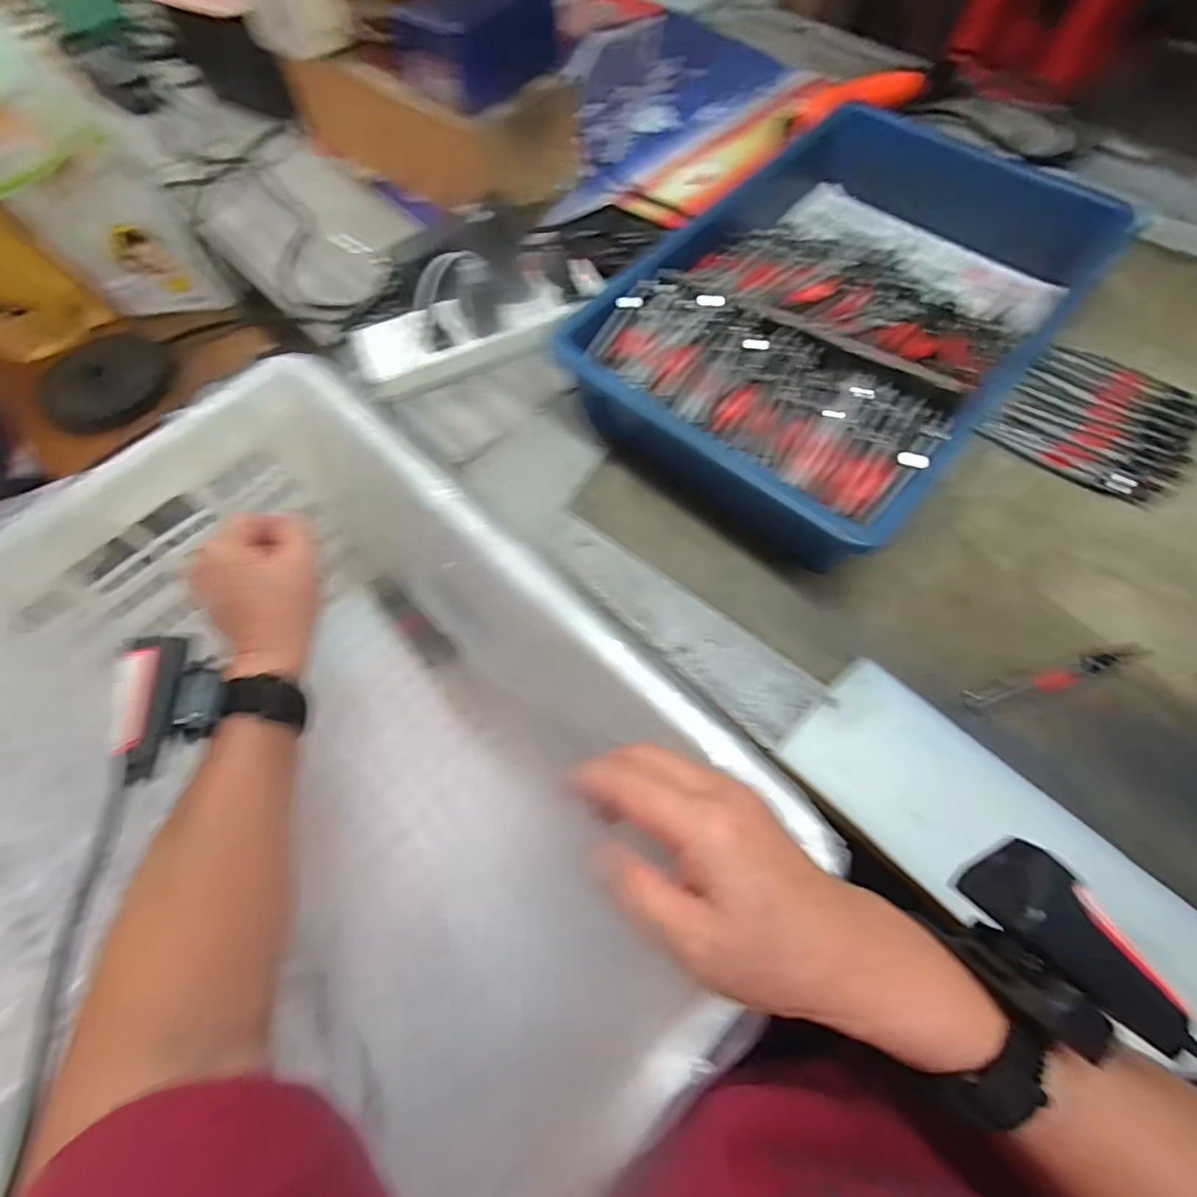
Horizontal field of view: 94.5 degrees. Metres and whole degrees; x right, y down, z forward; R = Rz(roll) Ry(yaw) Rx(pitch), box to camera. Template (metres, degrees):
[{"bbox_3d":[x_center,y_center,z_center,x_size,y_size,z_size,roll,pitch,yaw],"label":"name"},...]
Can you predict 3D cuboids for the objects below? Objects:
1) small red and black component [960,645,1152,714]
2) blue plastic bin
[{"bbox_3d":[0.307,0.053,0.369,0.136,0.010,0.016,-15,66,-4],"label":"small red and black component"},{"bbox_3d":[0.212,-0.247,0.469,0.276,0.083,0.418,40,74,18],"label":"blue plastic bin"}]

